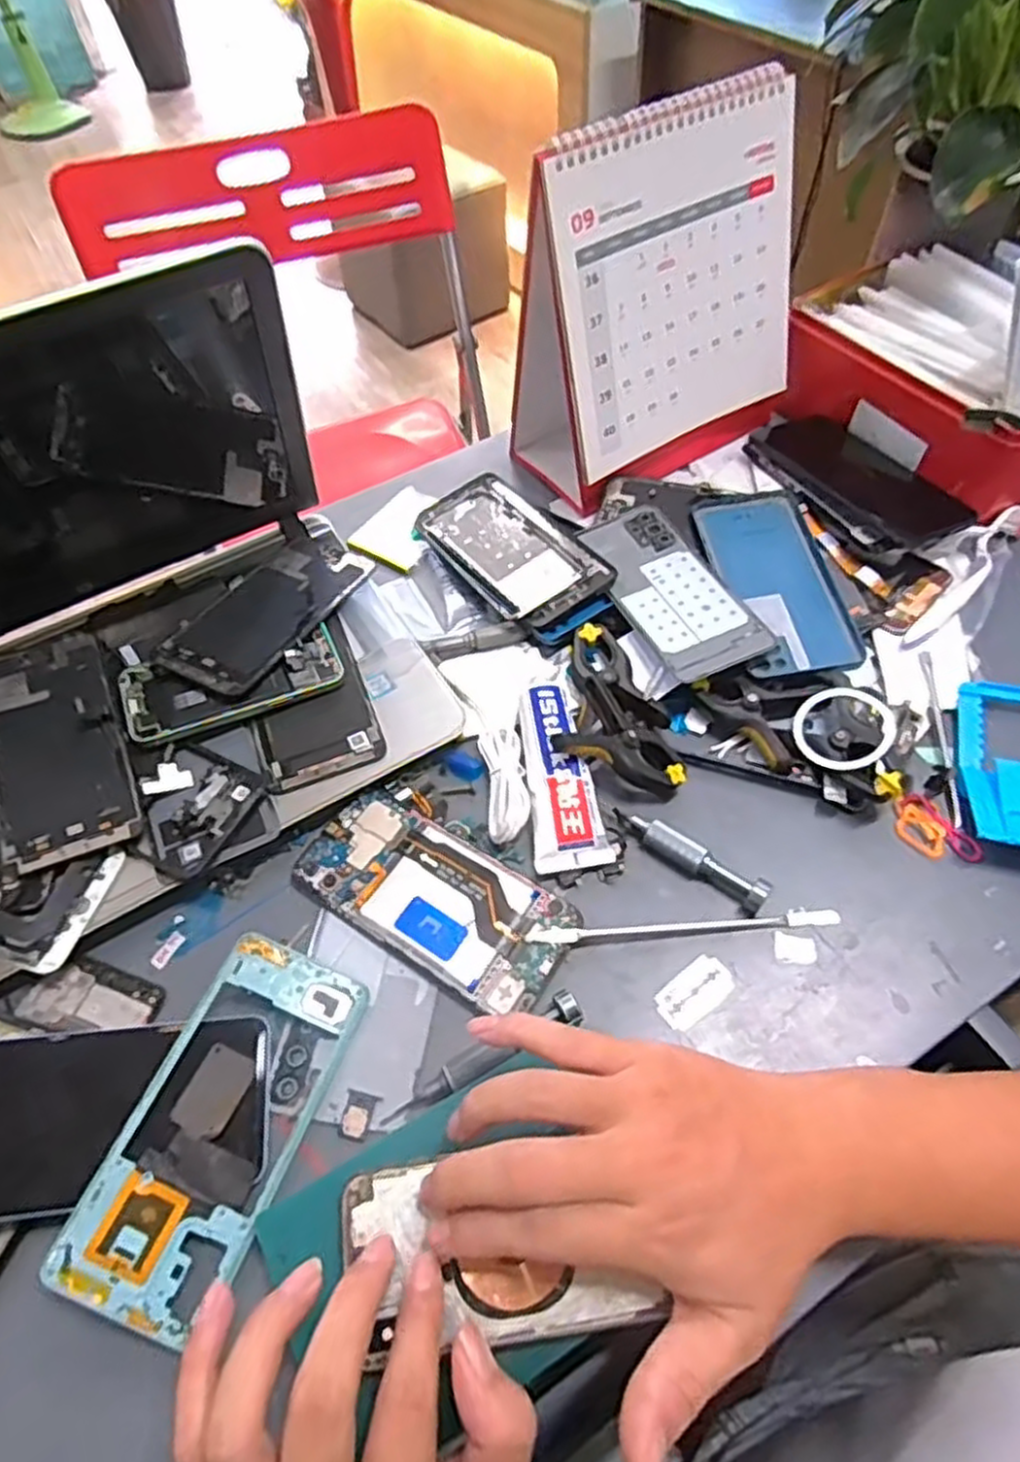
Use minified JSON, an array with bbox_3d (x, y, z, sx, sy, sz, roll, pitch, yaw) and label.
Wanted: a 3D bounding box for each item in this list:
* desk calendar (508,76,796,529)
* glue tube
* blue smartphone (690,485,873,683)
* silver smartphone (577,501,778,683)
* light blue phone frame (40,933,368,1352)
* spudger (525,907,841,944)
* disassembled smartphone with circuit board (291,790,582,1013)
[{"bbox_3d":[0.113,-0.306,0.552,0.207,0.209,0.100,-35,64,-19],"label":"desk calendar"},{"bbox_3d":[0.026,0.023,0.456,0.041,0.022,0.117,-11,60,-6],"label":"glue tube"},{"bbox_3d":[0.180,-0.105,0.531,0.073,0.008,0.164,-10,57,3],"label":"blue smartphone"},{"bbox_3d":[0.108,-0.099,0.524,0.076,0.006,0.155,-23,55,-11],"label":"silver smartphone"},{"bbox_3d":[-0.136,0.178,0.361,0.074,0.012,0.161,19,61,11],"label":"light blue phone frame"},{"bbox_3d":[0.093,0.105,0.414,0.164,0.008,0.009,-4,60,-2],"label":"spudger"},{"bbox_3d":[-0.042,0.091,0.430,0.153,0.011,0.072,29,64,16],"label":"disassembled smartphone with circuit board"}]

